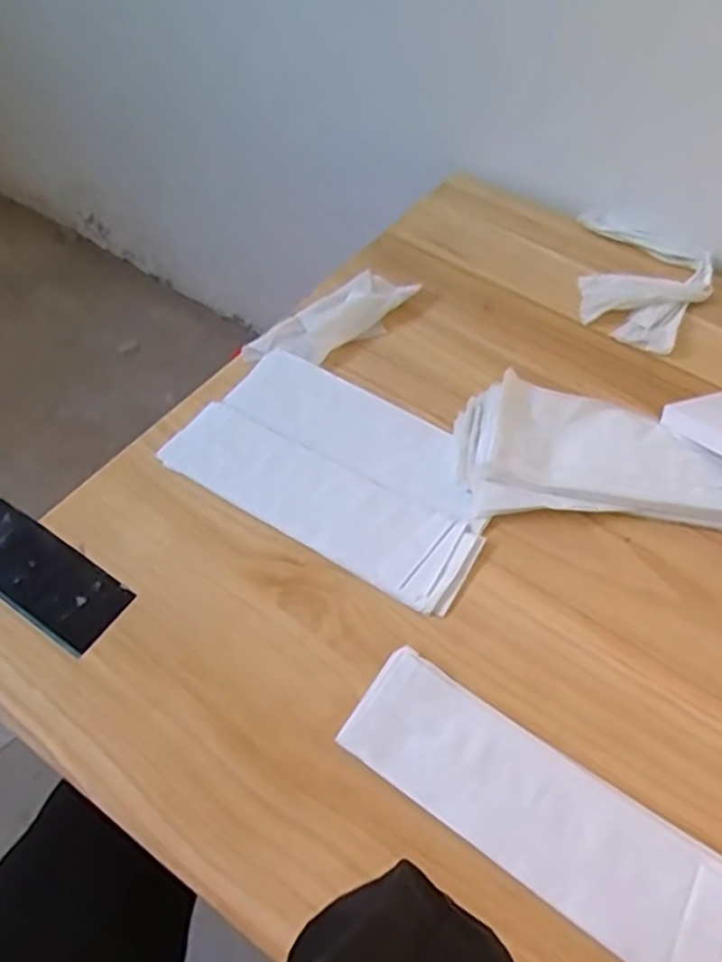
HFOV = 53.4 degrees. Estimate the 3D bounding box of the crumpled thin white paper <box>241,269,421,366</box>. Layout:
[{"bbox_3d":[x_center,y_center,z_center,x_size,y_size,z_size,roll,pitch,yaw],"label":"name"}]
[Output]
[{"bbox_3d":[-0.024,-0.157,0.709,0.183,0.021,0.062,-33,61,-25],"label":"crumpled thin white paper"}]

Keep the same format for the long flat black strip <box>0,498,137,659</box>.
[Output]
[{"bbox_3d":[-0.254,0.062,0.543,0.174,0.006,0.059,30,57,18],"label":"long flat black strip"}]

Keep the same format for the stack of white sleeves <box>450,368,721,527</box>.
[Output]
[{"bbox_3d":[0.214,-0.021,0.604,0.261,0.048,0.111,4,53,-1],"label":"stack of white sleeves"}]

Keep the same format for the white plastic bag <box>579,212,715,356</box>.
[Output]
[{"bbox_3d":[0.305,-0.218,0.767,0.135,0.034,0.203,11,53,5],"label":"white plastic bag"}]

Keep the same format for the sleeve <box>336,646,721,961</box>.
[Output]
[{"bbox_3d":[0.109,0.205,0.453,0.249,0.009,0.080,31,57,19],"label":"sleeve"}]

